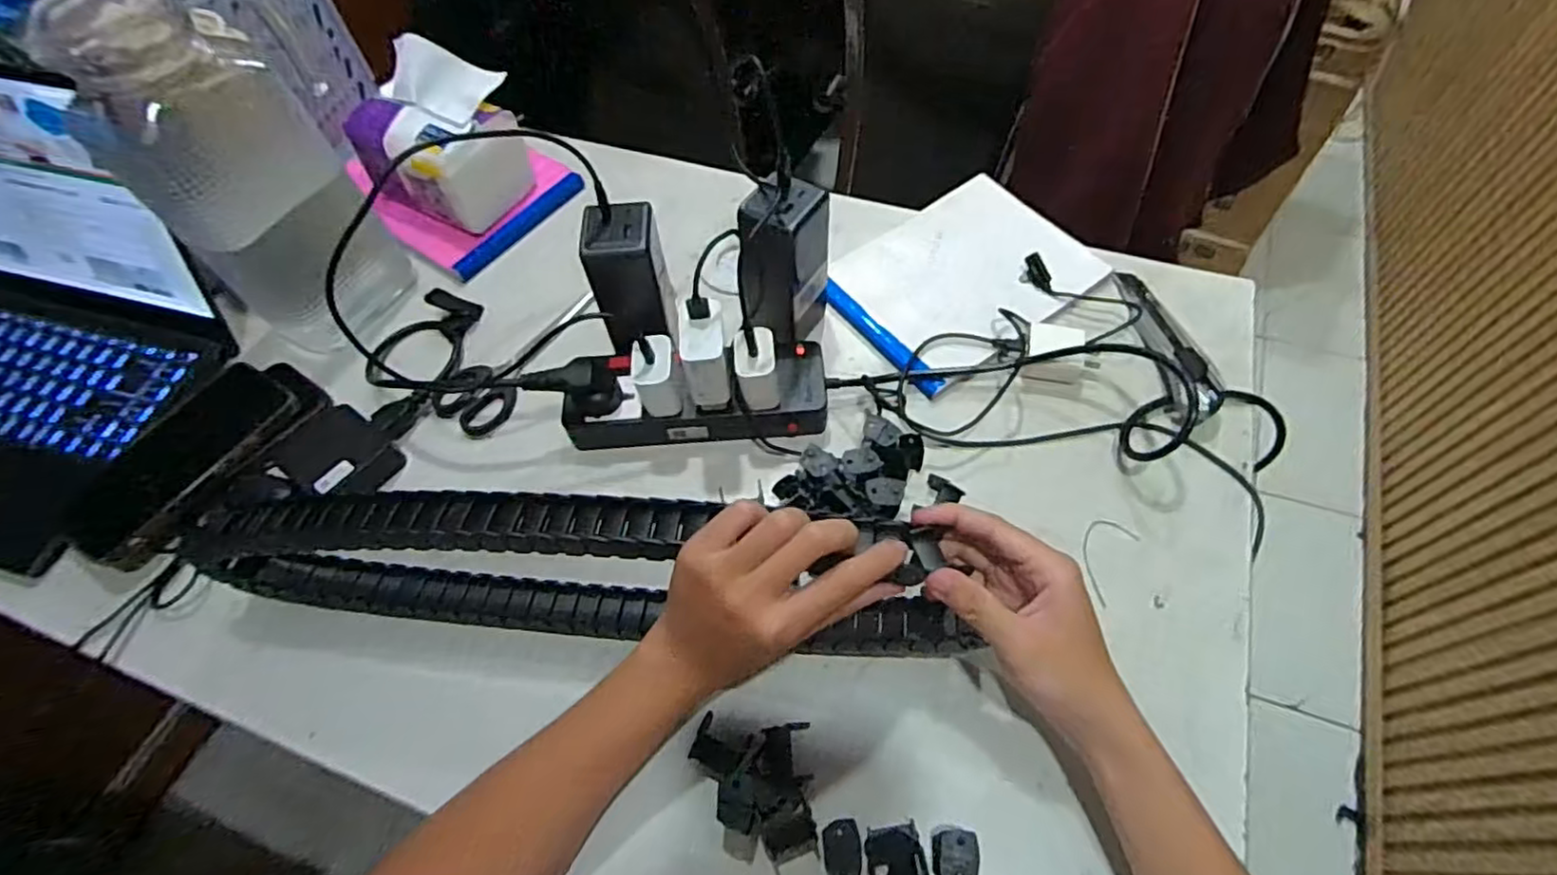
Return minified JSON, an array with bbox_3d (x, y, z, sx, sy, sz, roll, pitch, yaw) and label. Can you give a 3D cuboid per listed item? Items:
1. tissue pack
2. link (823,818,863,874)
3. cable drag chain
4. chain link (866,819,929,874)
[{"bbox_3d":[-0.317,-0.283,0.637,0.138,0.110,0.112,29,63,19],"label":"tissue pack"},{"bbox_3d":[0.034,0.222,0.367,0.021,0.014,0.027,-1,58,2],"label":"link"},{"bbox_3d":[-0.131,0.079,0.427,0.503,0.118,0.052,2,58,8],"label":"cable drag chain"},{"bbox_3d":[0.064,0.232,0.370,0.031,0.016,0.037,-9,58,-3],"label":"chain link"}]

